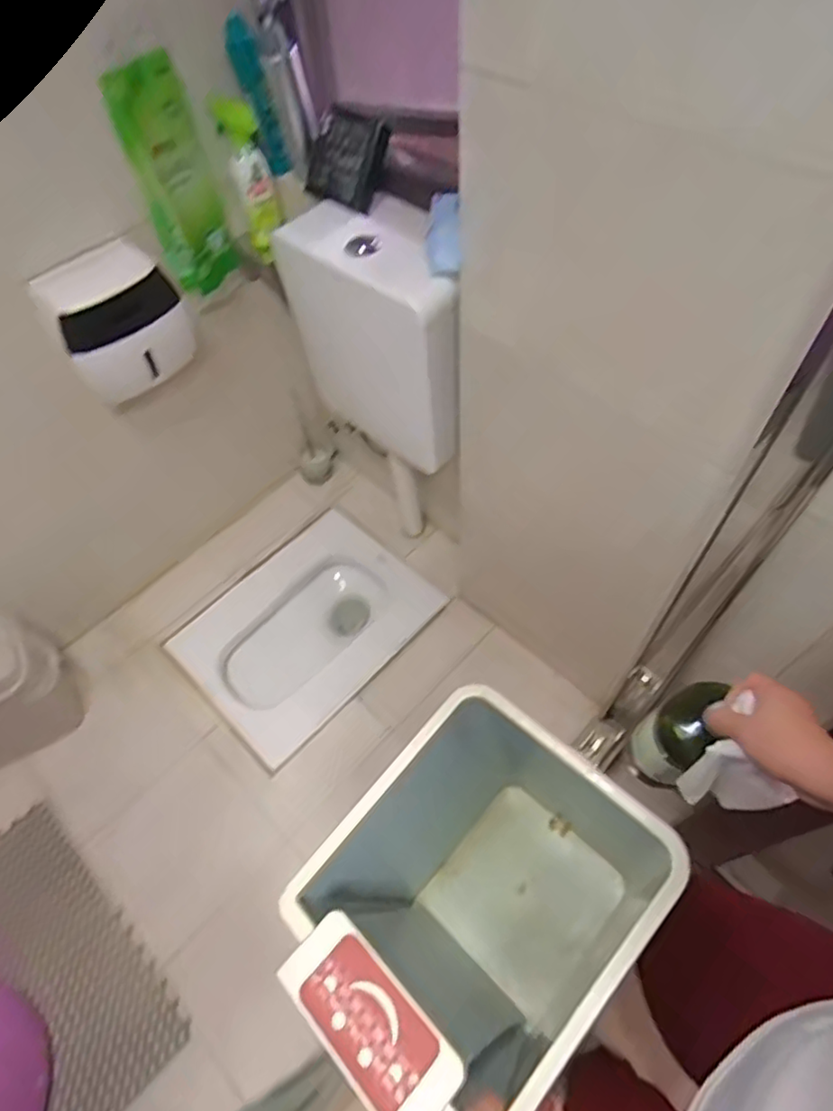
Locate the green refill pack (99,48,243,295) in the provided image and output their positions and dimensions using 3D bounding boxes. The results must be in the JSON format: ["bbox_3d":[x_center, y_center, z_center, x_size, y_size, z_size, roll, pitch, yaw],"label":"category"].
[{"bbox_3d":[-0.408,-0.634,1.058,0.129,0.344,0.092,-20,59,-9],"label":"green refill pack"}]

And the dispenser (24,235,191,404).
[{"bbox_3d":[-0.529,-0.427,1.091,0.214,0.210,0.170,-33,62,-16],"label":"dispenser"}]

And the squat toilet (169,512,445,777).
[{"bbox_3d":[-0.258,0.228,1.624,0.592,0.296,0.429,-41,64,-20],"label":"squat toilet"}]

